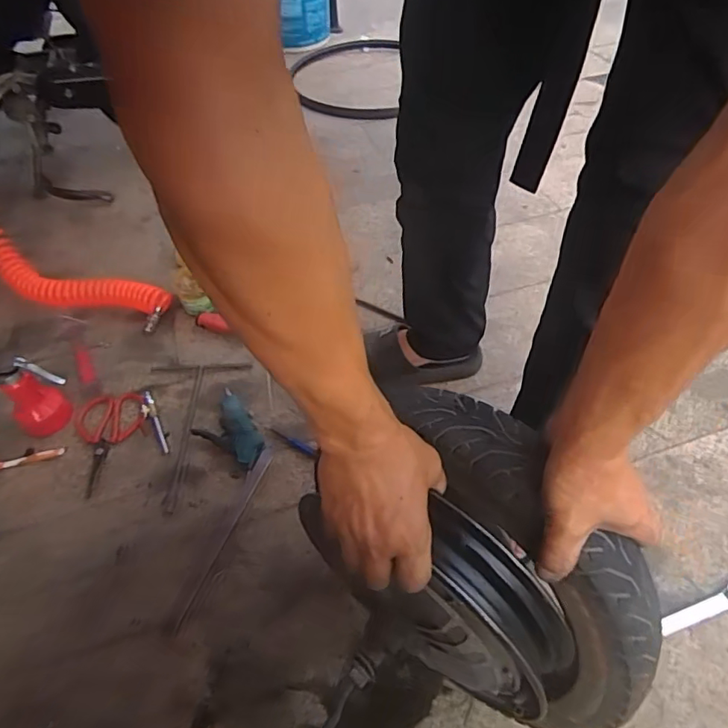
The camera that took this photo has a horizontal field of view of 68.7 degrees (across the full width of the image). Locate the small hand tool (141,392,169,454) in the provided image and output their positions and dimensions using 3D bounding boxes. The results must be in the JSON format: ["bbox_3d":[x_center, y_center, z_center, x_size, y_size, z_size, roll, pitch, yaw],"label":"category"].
[{"bbox_3d":[-0.346,0.095,0.874,0.022,0.011,0.137,-22,51,-15],"label":"small hand tool"}]

